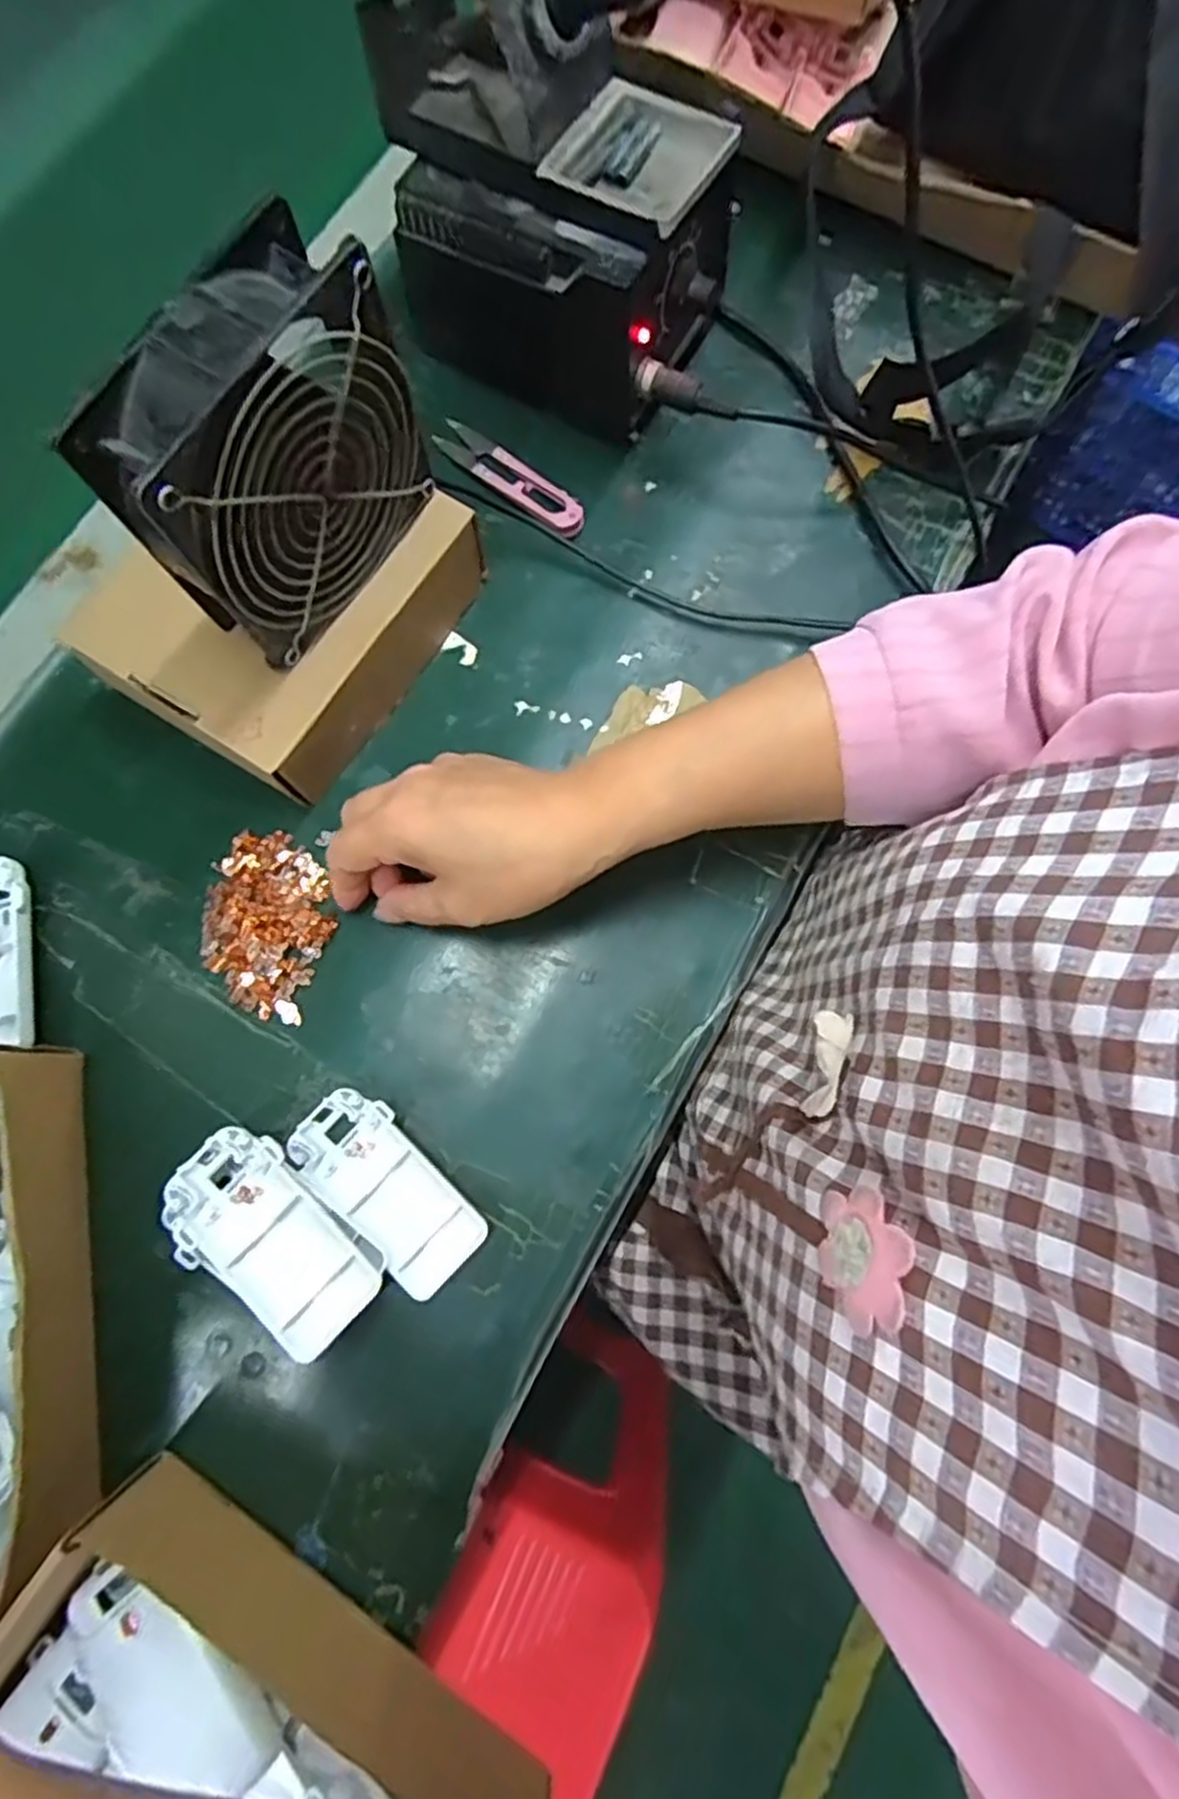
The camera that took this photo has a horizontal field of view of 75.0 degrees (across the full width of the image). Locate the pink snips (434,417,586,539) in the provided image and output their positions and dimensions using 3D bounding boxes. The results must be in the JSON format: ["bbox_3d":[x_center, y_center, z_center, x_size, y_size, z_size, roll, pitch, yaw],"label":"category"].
[{"bbox_3d":[-0.045,-0.243,0.440,0.106,0.008,0.024,39,80,7],"label":"pink snips"}]

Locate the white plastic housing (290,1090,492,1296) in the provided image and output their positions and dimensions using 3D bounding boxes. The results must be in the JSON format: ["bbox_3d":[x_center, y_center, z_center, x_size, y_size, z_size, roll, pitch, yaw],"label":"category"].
[{"bbox_3d":[-0.092,0.130,0.348,0.095,0.016,0.045,42,80,7],"label":"white plastic housing"}]

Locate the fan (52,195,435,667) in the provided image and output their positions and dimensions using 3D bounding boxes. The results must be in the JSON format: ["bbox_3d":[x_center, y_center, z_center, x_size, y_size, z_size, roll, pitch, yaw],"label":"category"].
[{"bbox_3d":[-0.125,-0.171,0.306,0.042,0.113,0.122,33,79,6],"label":"fan"}]

